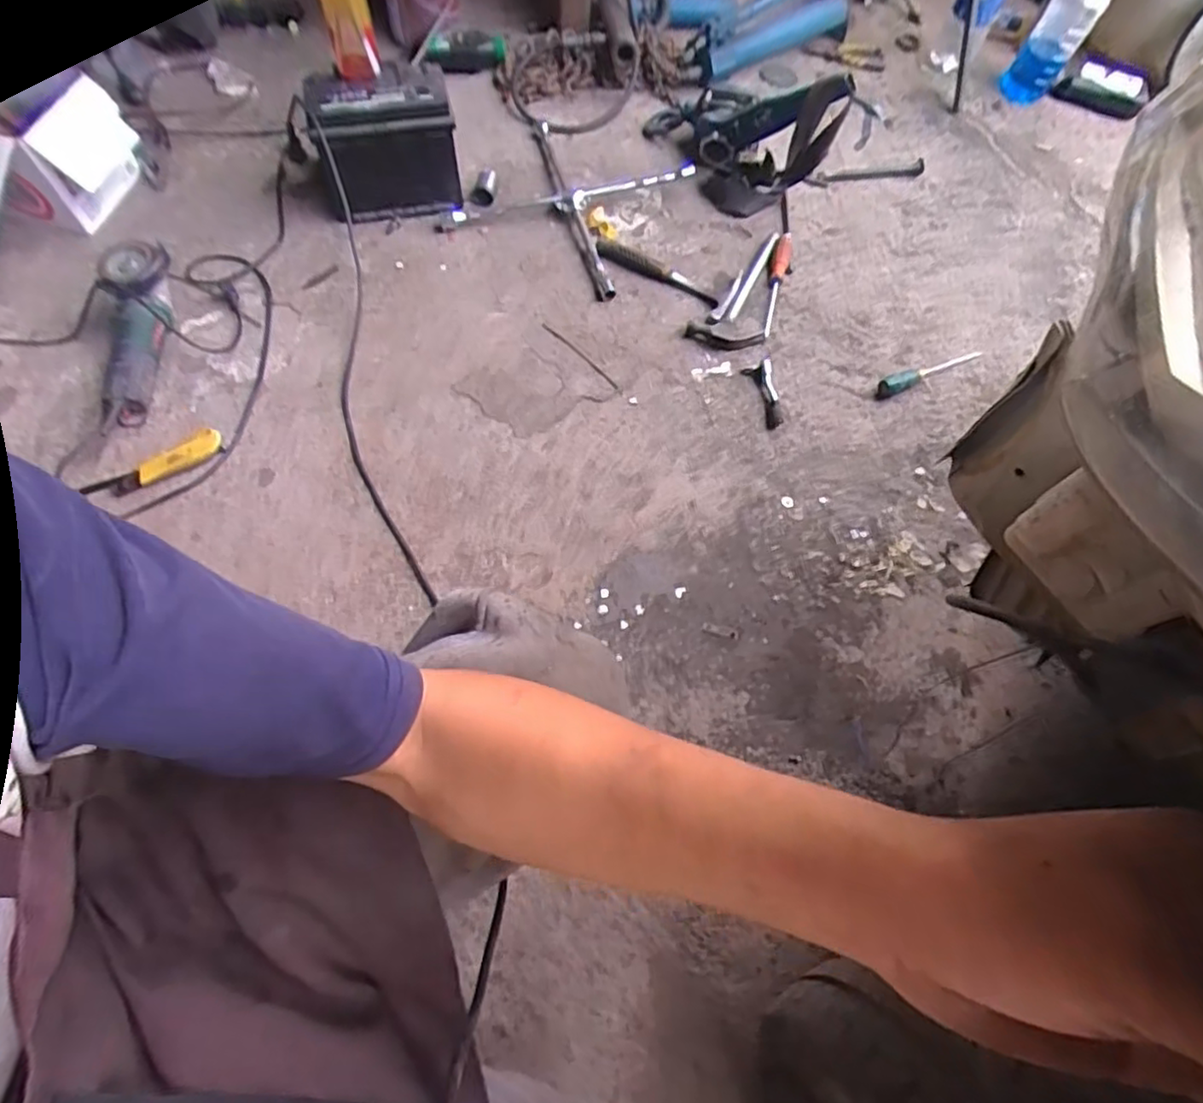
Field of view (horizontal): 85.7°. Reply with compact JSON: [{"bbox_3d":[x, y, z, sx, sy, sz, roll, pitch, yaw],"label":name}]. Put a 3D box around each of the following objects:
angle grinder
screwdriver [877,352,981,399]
[{"bbox_3d":[-0.669,-0.311,0.942,0.113,0.104,0.278,-14,65,-10],"label":"angle grinder"},{"bbox_3d":[0.562,-0.314,1.110,0.227,0.022,0.029,-26,68,-16],"label":"screwdriver"}]

